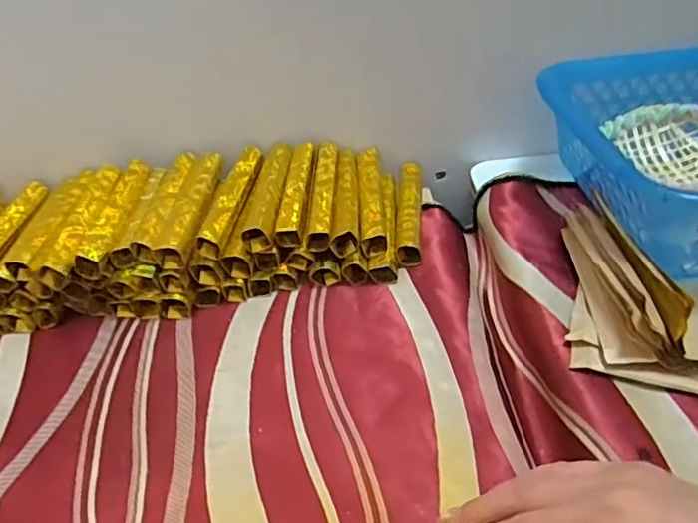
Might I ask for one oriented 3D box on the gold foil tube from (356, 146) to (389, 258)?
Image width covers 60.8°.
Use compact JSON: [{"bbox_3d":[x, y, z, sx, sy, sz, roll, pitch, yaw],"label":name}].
[{"bbox_3d":[0.019,-0.054,0.495,0.020,0.024,0.130,-6,36,3],"label":"gold foil tube"}]

